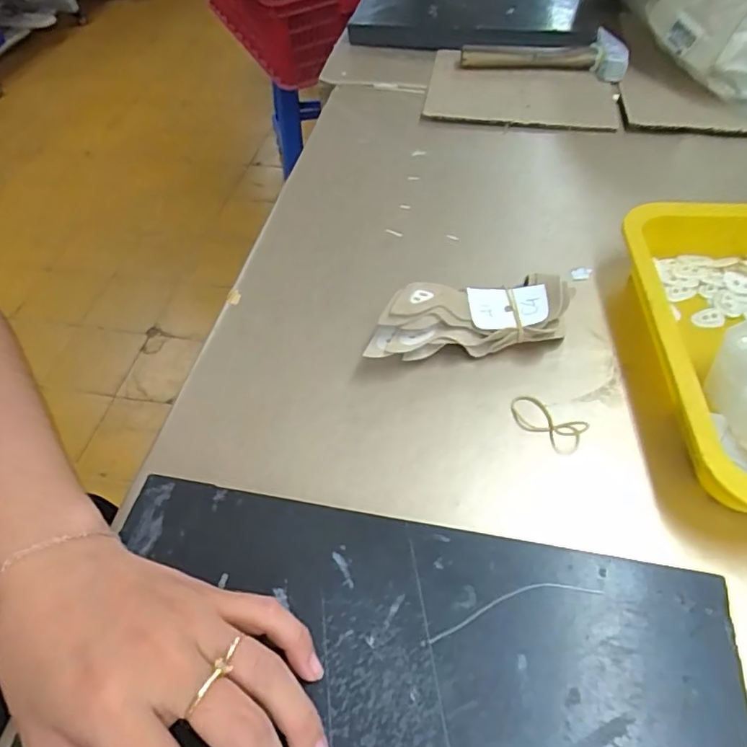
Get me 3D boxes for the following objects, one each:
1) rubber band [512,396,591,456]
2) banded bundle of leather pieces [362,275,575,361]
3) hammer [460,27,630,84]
[{"bbox_3d":[0.108,0.029,0.350,0.048,0.009,0.025,34,60,27],"label":"rubber band"},{"bbox_3d":[0.066,-0.037,0.382,0.139,0.044,0.043,-9,51,-4],"label":"banded bundle of leather pieces"},{"bbox_3d":[0.204,-0.380,0.668,0.190,0.035,0.069,9,52,11],"label":"hammer"}]

